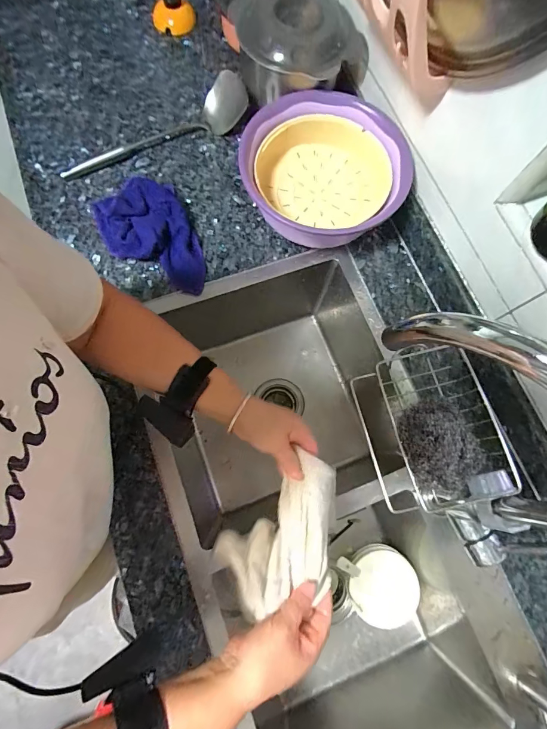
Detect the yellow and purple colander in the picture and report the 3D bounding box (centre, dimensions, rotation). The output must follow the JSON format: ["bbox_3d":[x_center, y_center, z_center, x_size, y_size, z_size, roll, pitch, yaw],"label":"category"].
[{"bbox_3d":[0.081,-0.308,0.594,0.253,0.104,0.255,0,76,-2],"label":"yellow and purple colander"}]

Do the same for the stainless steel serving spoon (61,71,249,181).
[{"bbox_3d":[-0.220,-0.437,0.636,0.348,0.056,0.103,-17,77,-6],"label":"stainless steel serving spoon"}]

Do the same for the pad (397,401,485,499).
[{"bbox_3d":[0.193,0.094,0.397,0.086,0.036,0.103,-15,77,-5],"label":"pad"}]

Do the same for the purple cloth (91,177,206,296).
[{"bbox_3d":[-0.204,-0.210,0.586,0.140,0.045,0.214,-26,78,-8],"label":"purple cloth"}]

